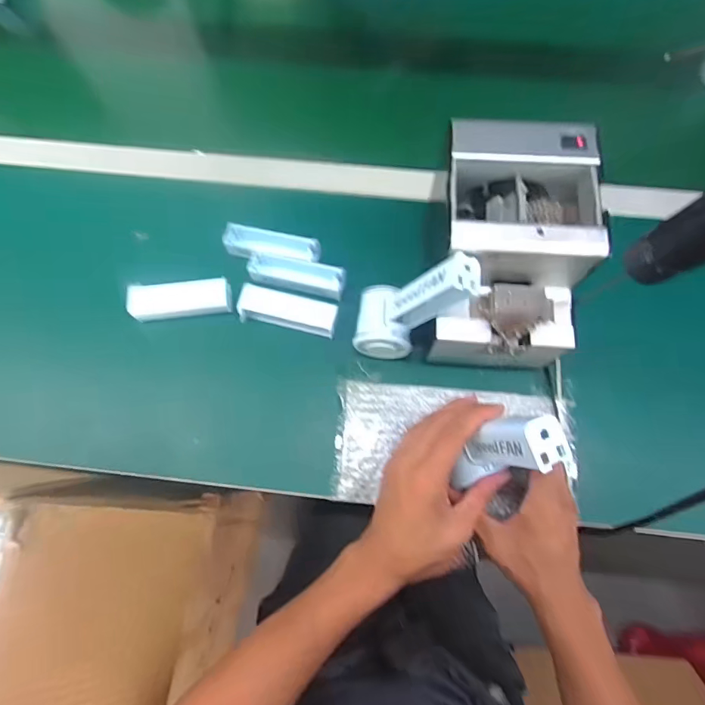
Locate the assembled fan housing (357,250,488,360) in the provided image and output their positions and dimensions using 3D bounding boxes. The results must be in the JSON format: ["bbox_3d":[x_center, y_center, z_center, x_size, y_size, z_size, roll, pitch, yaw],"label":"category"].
[{"bbox_3d":[0.060,-0.043,0.402,0.059,0.145,0.064,6,69,-34],"label":"assembled fan housing"}]

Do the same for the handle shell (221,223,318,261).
[{"bbox_3d":[-0.089,-0.117,0.483,0.104,0.022,0.032,12,73,3],"label":"handle shell"}]

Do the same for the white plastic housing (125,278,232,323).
[{"bbox_3d":[-0.183,-0.057,0.464,0.102,0.026,0.033,-9,73,-4],"label":"white plastic housing"}]

